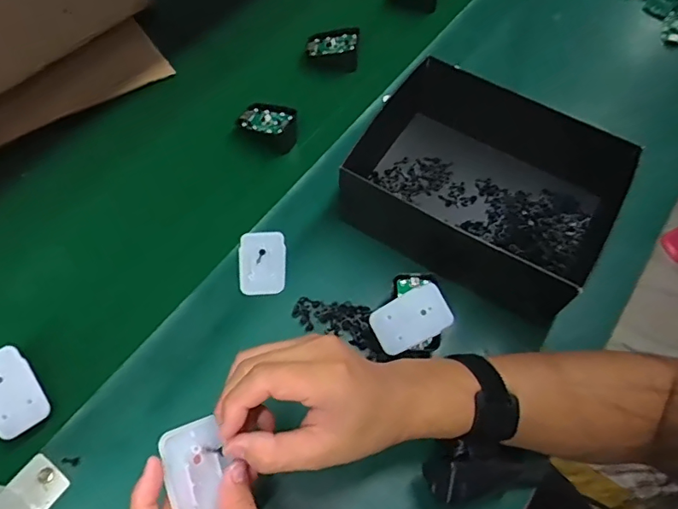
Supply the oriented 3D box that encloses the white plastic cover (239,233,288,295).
[{"bbox_3d":[-0.075,0.008,0.512,0.046,0.005,0.068,-2,61,-3],"label":"white plastic cover"}]

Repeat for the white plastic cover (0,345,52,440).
[{"bbox_3d":[-0.273,0.114,0.427,0.044,0.004,0.068,-31,90,-23],"label":"white plastic cover"}]

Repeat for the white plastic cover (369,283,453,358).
[{"bbox_3d":[0.065,0.058,0.463,0.068,0.007,0.044,-26,86,-3],"label":"white plastic cover"}]

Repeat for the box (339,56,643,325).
[{"bbox_3d":[0.142,-0.069,0.525,0.250,0.089,0.188,30,64,14],"label":"box"}]

